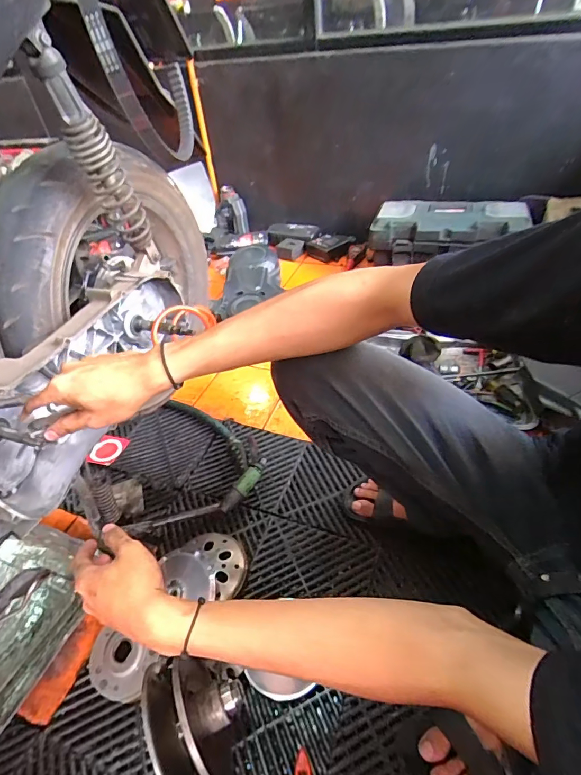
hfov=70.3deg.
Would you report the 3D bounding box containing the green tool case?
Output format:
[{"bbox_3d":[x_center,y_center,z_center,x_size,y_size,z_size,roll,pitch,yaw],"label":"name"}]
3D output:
[{"bbox_3d":[0.463,-0.485,1.254,0.426,0.121,0.194,4,44,13],"label":"green tool case"}]

